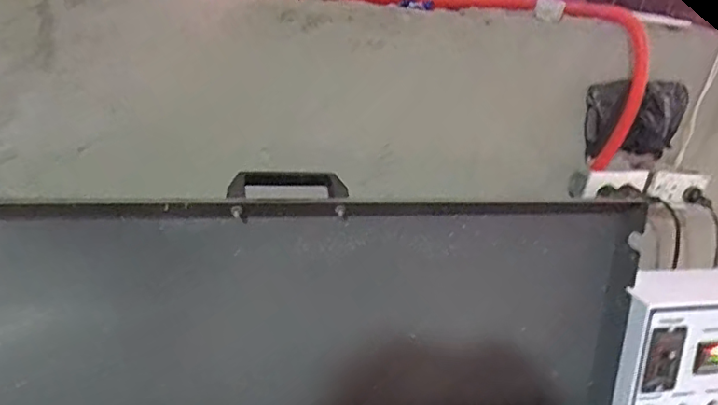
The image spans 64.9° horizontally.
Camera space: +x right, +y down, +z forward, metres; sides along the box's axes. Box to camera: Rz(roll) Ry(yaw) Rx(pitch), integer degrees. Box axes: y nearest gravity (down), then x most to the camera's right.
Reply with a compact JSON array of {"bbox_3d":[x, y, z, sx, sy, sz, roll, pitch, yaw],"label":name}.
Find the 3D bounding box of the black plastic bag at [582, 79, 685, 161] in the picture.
[{"bbox_3d":[0.425,-0.130,0.888,0.141,0.120,0.037,7,23,-1],"label":"black plastic bag"}]

